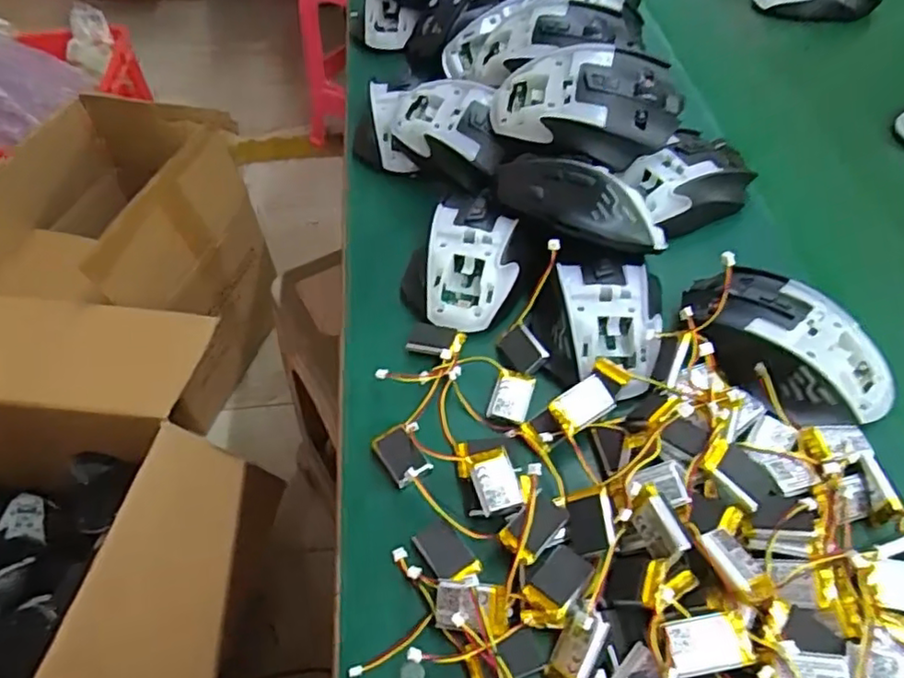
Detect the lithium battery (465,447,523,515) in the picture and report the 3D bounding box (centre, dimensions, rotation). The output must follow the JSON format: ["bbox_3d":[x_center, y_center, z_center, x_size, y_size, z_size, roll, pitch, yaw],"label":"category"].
[{"bbox_3d":[0.021,0.069,0.311,0.020,0.005,0.032,-14,53,-9],"label":"lithium battery"}]

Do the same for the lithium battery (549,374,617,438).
[{"bbox_3d":[0.068,0.035,0.331,0.034,0.005,0.021,-31,87,-19],"label":"lithium battery"}]

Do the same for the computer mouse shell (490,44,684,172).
[{"bbox_3d":[0.084,-0.146,0.401,0.118,0.050,0.058,6,53,7],"label":"computer mouse shell"}]

